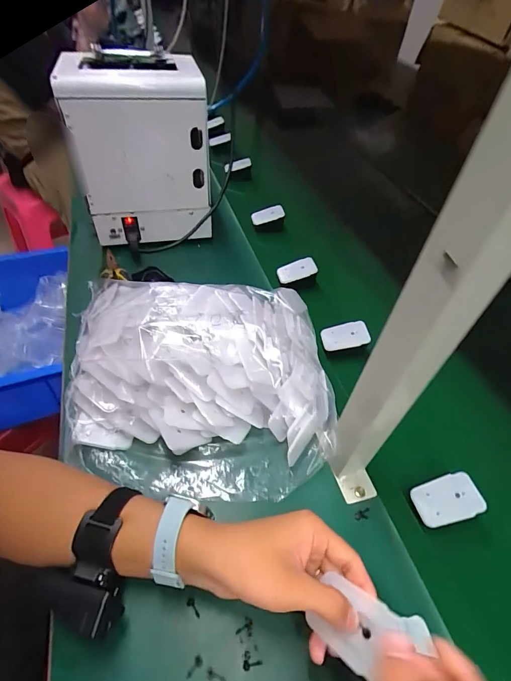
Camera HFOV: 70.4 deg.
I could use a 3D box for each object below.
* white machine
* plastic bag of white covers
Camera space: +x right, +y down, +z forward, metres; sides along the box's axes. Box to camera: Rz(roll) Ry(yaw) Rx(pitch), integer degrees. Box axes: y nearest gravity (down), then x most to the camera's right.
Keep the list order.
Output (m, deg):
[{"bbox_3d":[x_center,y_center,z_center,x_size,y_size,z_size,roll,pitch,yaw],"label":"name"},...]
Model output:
[{"bbox_3d":[-0.193,-0.328,0.658,0.214,0.285,0.162,-2,49,-7],"label":"white machine"},{"bbox_3d":[-0.075,0.037,0.462,0.345,0.097,0.283,6,49,0],"label":"plastic bag of white covers"}]

